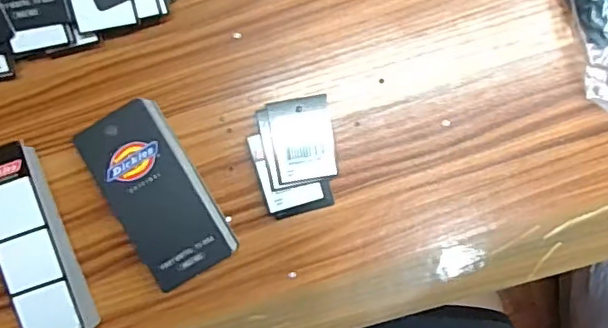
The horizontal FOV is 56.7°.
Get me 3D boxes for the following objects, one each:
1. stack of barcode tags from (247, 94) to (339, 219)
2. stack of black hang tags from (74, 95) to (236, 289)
[{"bbox_3d":[-0.005,-0.005,0.350,0.050,0.010,0.069,-10,92,4],"label":"stack of barcode tags"},{"bbox_3d":[-0.089,0.018,0.346,0.052,0.027,0.107,-29,91,4],"label":"stack of black hang tags"}]

